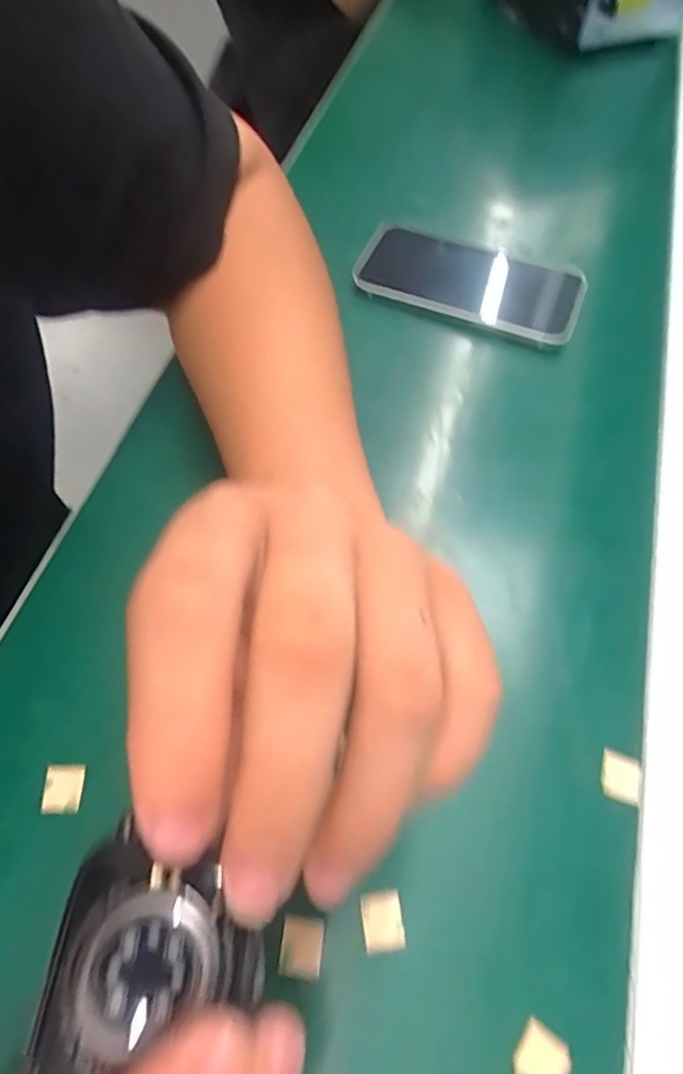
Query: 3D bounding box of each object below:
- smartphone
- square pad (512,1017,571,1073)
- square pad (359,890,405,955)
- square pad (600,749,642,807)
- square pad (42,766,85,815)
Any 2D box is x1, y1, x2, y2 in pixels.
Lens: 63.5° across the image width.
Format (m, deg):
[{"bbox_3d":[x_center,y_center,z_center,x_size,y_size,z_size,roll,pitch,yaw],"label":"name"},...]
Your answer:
[{"bbox_3d":[0.084,-0.172,0.365,0.147,0.013,0.073,23,63,13],"label":"smartphone"},{"bbox_3d":[0.071,0.185,0.195,0.017,0.004,0.018,33,66,13],"label":"square pad"},{"bbox_3d":[0.016,0.148,0.212,0.015,0.004,0.020,-7,64,-7],"label":"square pad"},{"bbox_3d":[0.120,0.104,0.238,0.016,0.004,0.018,22,64,8],"label":"square pad"},{"bbox_3d":[-0.117,0.105,0.230,0.015,0.004,0.018,0,63,-3],"label":"square pad"}]

